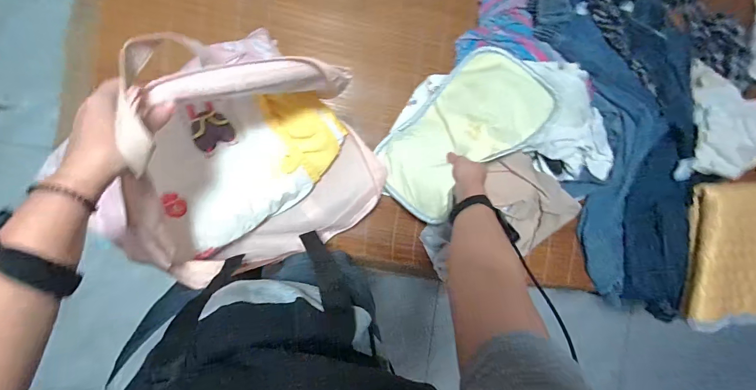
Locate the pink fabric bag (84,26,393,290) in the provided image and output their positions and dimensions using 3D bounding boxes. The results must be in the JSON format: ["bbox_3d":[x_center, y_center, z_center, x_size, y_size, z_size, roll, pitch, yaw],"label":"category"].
[{"bbox_3d":[-0.165,-0.042,0.535,0.330,0.342,0.288,-15,90,-9],"label":"pink fabric bag"}]

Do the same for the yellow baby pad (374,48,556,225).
[{"bbox_3d":[0.162,-0.125,0.708,0.352,0.045,0.200,-44,71,0],"label":"yellow baby pad"}]

